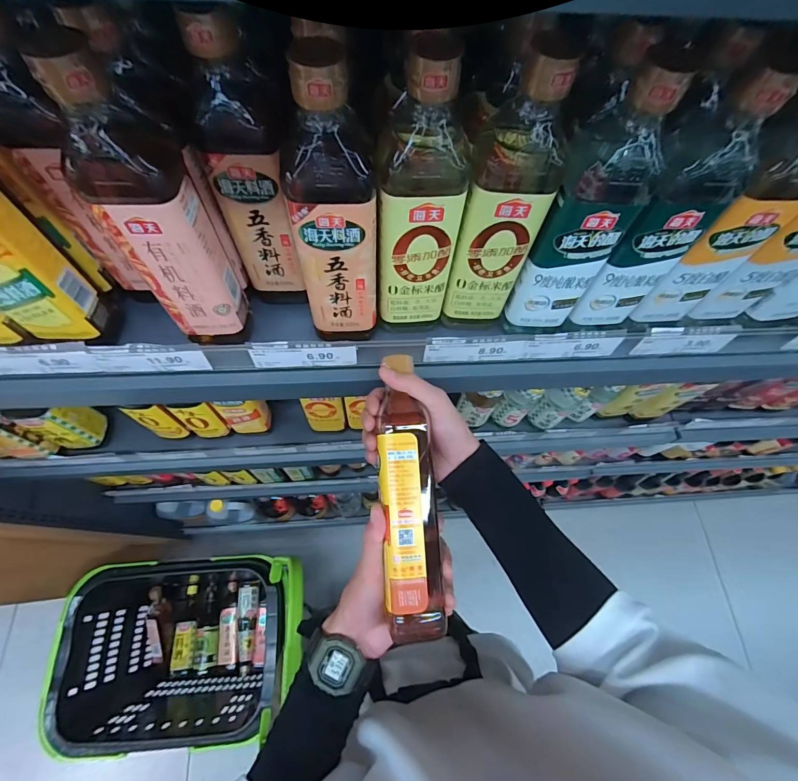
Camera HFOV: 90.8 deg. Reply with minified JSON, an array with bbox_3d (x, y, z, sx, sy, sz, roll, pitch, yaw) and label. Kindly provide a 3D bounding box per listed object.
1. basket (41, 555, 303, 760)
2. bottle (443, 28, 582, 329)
[{"bbox_3d":[-0.572,0.677,1.063,0.495,0.346,0.390,-2,67,-4],"label":"basket"},{"bbox_3d":[0.084,-0.138,0.326,0.068,0.240,0.048,4,61,-2],"label":"bottle"}]

